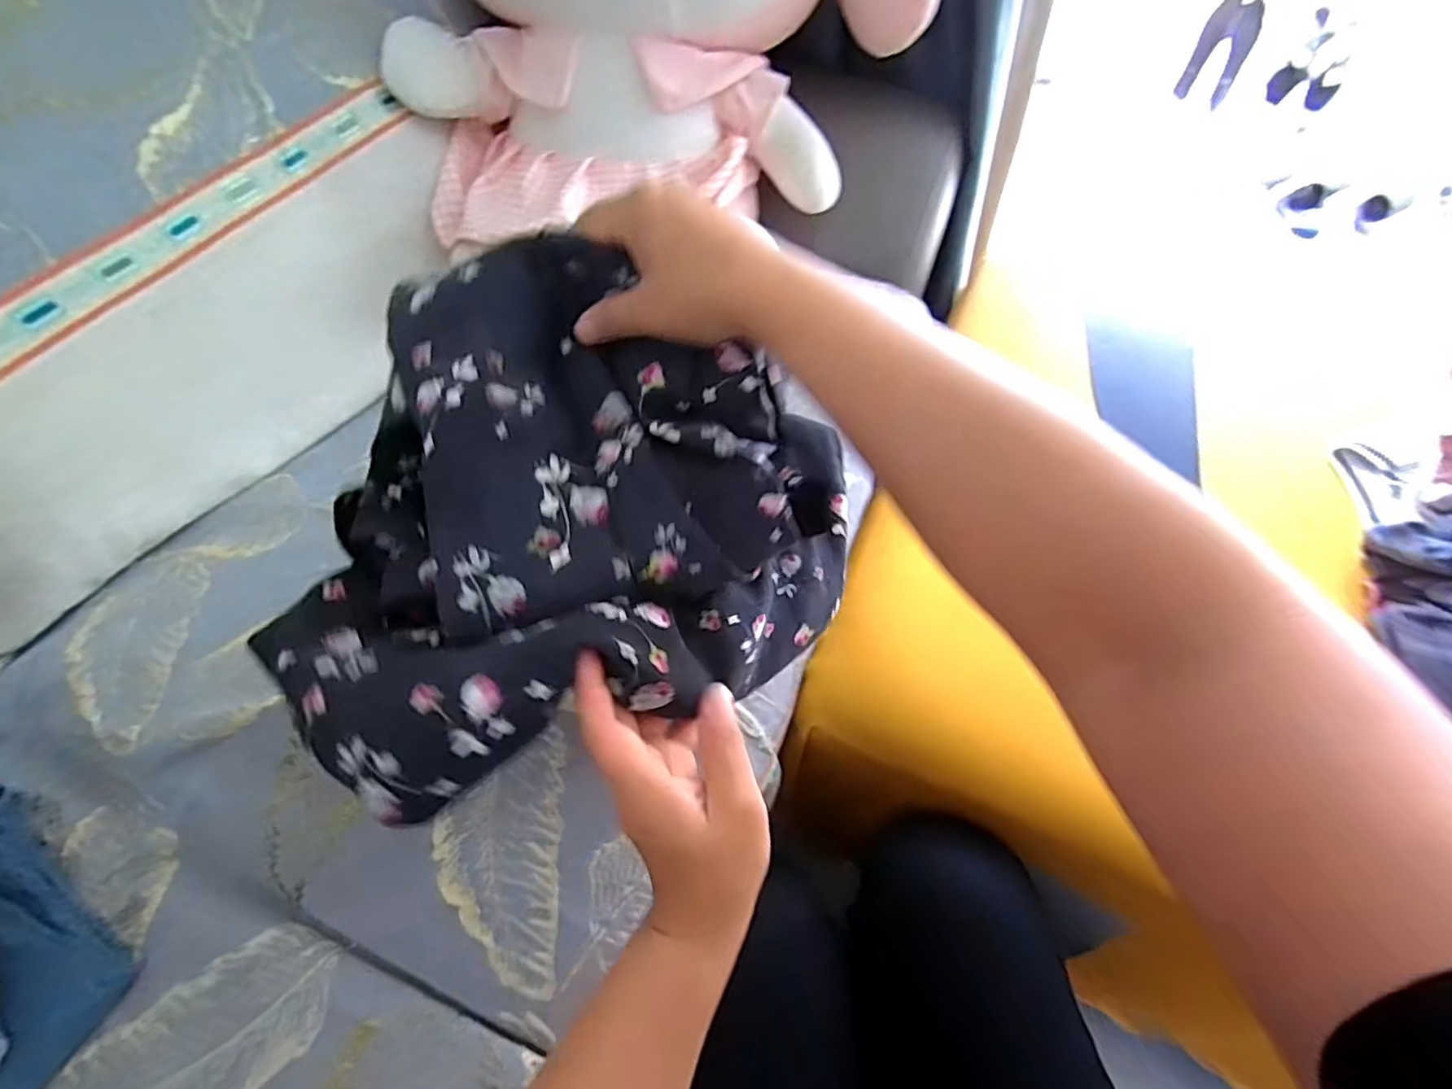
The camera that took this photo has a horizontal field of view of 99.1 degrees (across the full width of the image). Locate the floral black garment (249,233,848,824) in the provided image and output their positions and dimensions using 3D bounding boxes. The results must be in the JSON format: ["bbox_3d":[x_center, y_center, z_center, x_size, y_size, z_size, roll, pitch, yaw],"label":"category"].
[{"bbox_3d":[-0.078,0.002,0.313,0.229,0.162,0.258,24,59,15],"label":"floral black garment"}]

